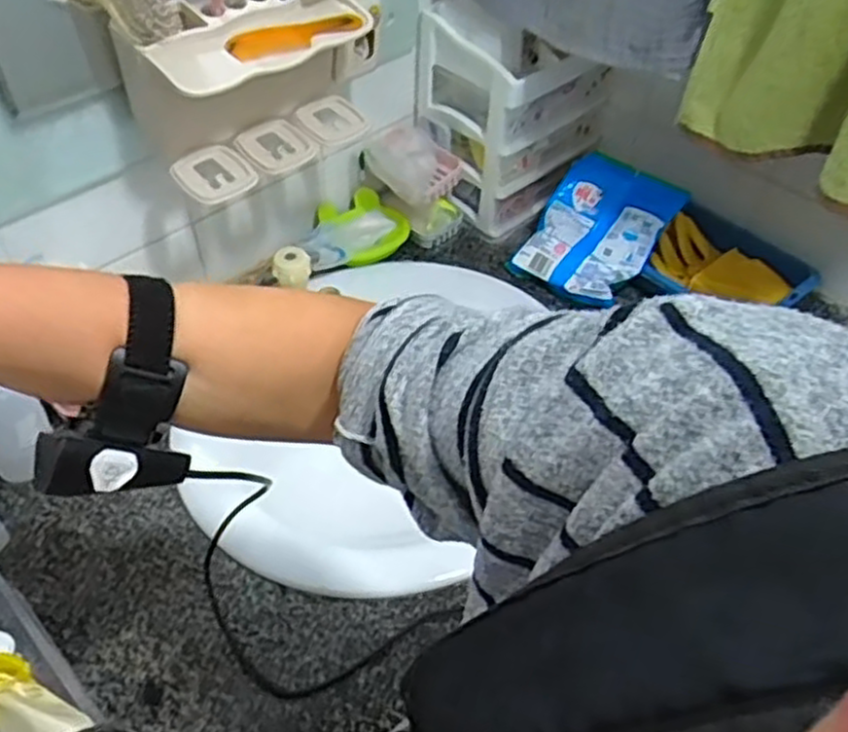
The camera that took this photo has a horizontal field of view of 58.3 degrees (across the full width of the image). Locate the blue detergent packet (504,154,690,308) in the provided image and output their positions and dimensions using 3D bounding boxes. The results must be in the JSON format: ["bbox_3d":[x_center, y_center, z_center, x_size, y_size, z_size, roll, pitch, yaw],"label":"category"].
[{"bbox_3d":[0.225,-0.173,0.996,0.153,0.045,0.185,34,89,24],"label":"blue detergent packet"}]

